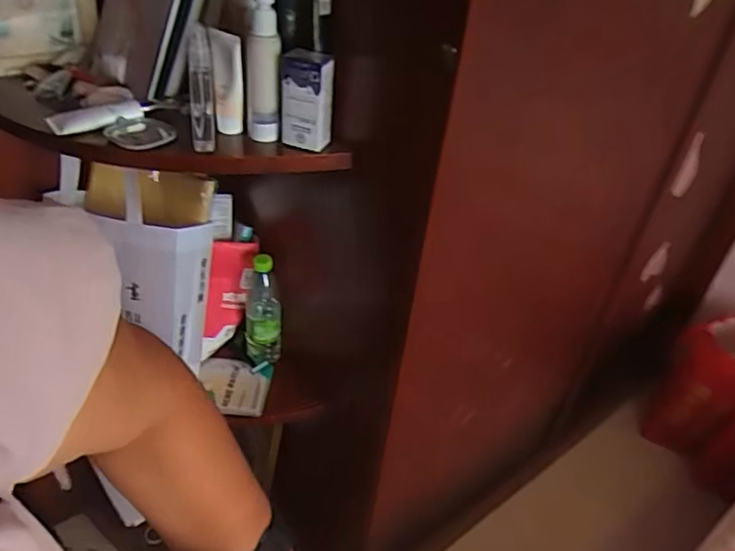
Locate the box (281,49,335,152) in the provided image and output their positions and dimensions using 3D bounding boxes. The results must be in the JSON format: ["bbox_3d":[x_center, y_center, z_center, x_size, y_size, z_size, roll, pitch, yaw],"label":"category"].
[{"bbox_3d":[-0.073,-0.210,0.696,0.060,0.113,0.029,8,35,3],"label":"box"}]

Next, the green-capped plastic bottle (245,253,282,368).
[{"bbox_3d":[-0.186,0.063,1.027,0.066,0.218,0.071,0,35,-9],"label":"green-capped plastic bottle"}]

